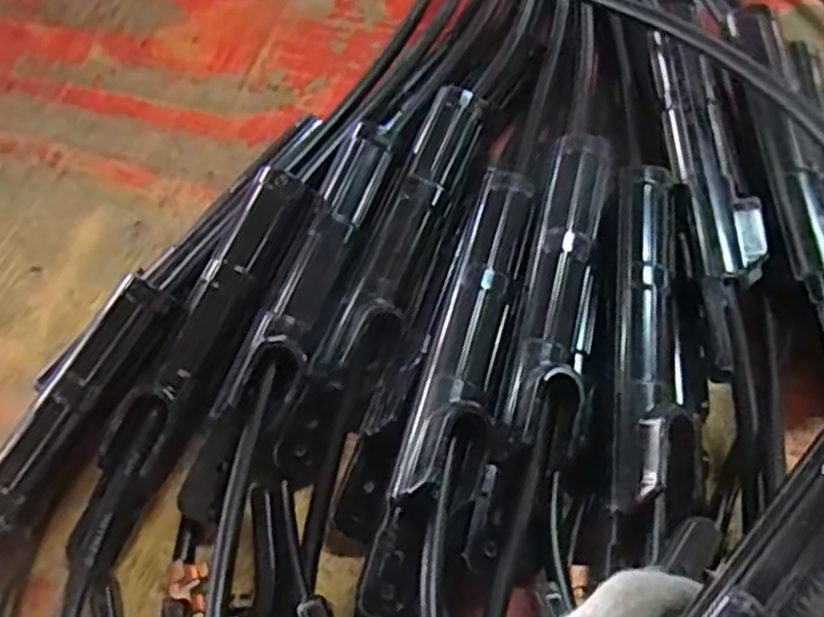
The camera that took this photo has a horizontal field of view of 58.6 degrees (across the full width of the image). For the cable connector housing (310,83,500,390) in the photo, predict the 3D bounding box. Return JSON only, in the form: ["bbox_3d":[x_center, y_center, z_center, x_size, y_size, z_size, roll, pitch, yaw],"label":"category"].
[{"bbox_3d":[-0.001,-0.037,0.337,0.030,0.022,0.152,21,67,13],"label":"cable connector housing"}]

